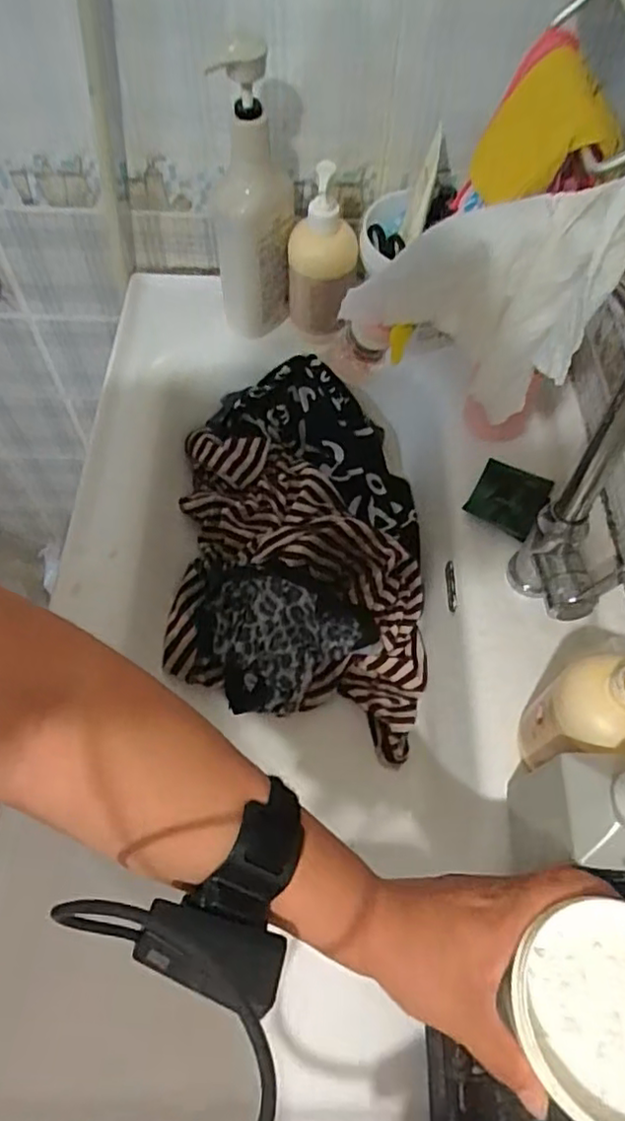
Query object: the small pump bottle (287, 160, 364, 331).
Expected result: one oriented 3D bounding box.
[{"bbox_3d":[0.010,-0.325,0.677,0.071,0.165,0.065,-1,60,-2],"label":"small pump bottle"}]

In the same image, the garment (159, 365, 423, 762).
[{"bbox_3d":[-0.013,-0.015,0.686,0.266,0.100,0.414,1,60,0],"label":"garment"}]

